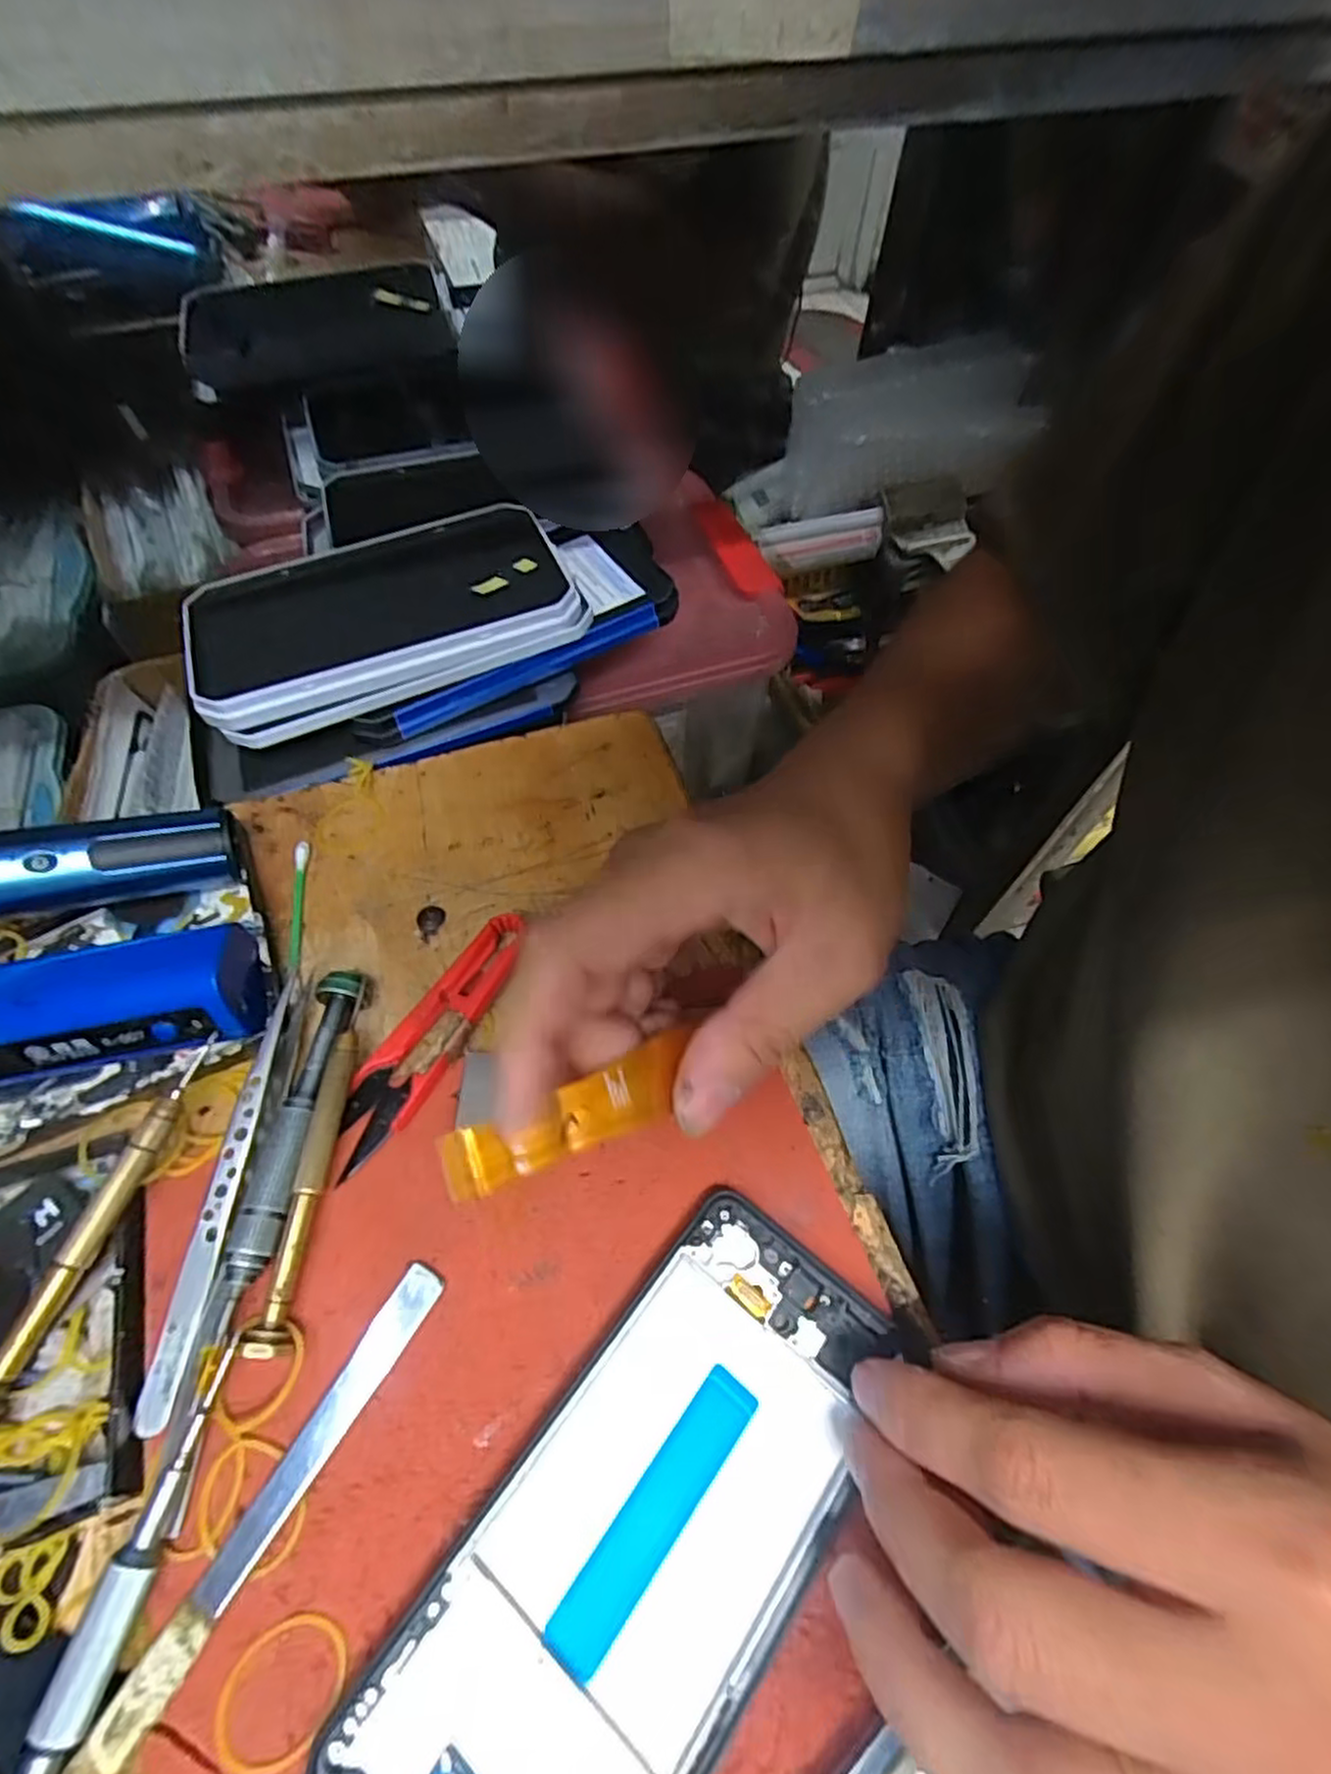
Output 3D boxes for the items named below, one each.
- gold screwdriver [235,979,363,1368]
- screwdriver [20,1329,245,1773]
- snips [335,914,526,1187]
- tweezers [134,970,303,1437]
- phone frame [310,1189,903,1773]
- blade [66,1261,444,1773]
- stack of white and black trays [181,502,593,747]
[{"bbox_3d":[-0.109,0.081,0.228,0.012,0.013,0.112,2,59,0],"label":"gold screwdriver"},{"bbox_3d":[-0.132,0.177,0.169,0.015,0.014,0.122,12,59,6],"label":"screwdriver"},{"bbox_3d":[-0.079,0.051,0.252,0.023,0.008,0.098,29,62,15],"label":"snips"},{"bbox_3d":[-0.133,0.086,0.223,0.015,0.012,0.132,4,59,1],"label":"tweezers"},{"bbox_3d":[-0.005,0.164,0.185,0.072,0.008,0.156,34,64,17],"label":"phone frame"},{"bbox_3d":[-0.101,0.160,0.186,0.012,0.005,0.125,26,62,14],"label":"blade"},{"bbox_3d":[-0.133,-0.132,0.340,0.171,0.019,0.100,-25,66,-11],"label":"stack of white and black trays"}]

